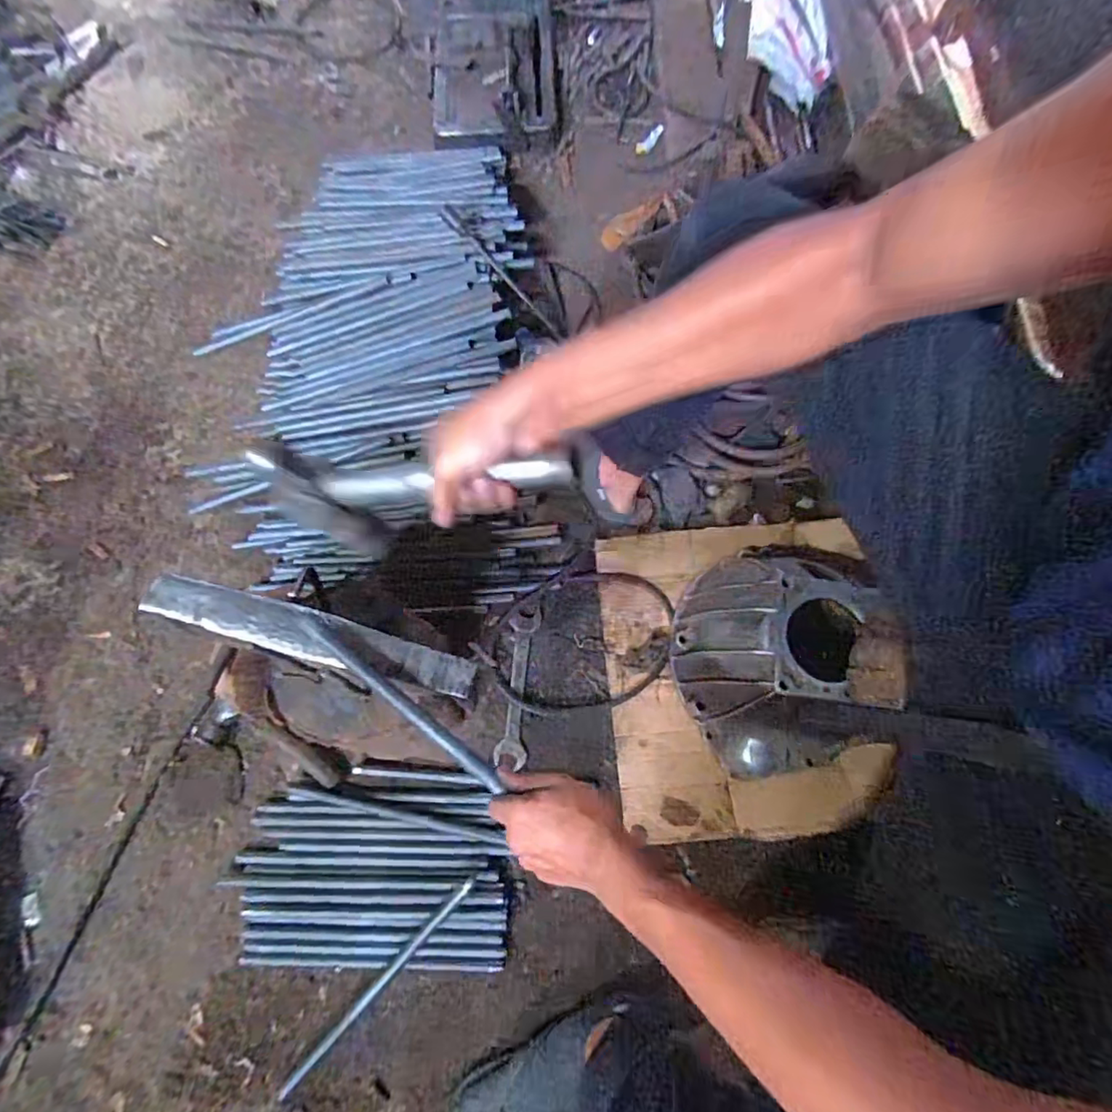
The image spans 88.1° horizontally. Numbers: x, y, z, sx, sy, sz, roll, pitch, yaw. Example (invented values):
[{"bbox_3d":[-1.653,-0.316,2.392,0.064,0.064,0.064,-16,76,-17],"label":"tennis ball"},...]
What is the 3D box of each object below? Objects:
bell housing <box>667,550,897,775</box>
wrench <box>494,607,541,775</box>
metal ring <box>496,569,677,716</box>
[{"bbox_3d":[0.288,0.120,0.794,0.255,0.166,0.340,6,70,2],"label":"bell housing"},{"bbox_3d":[-0.056,0.189,0.851,0.045,0.012,0.225,5,70,2],"label":"wrench"},{"bbox_3d":[0.042,0.122,0.868,0.280,0.037,0.204,-8,70,-4],"label":"metal ring"}]

